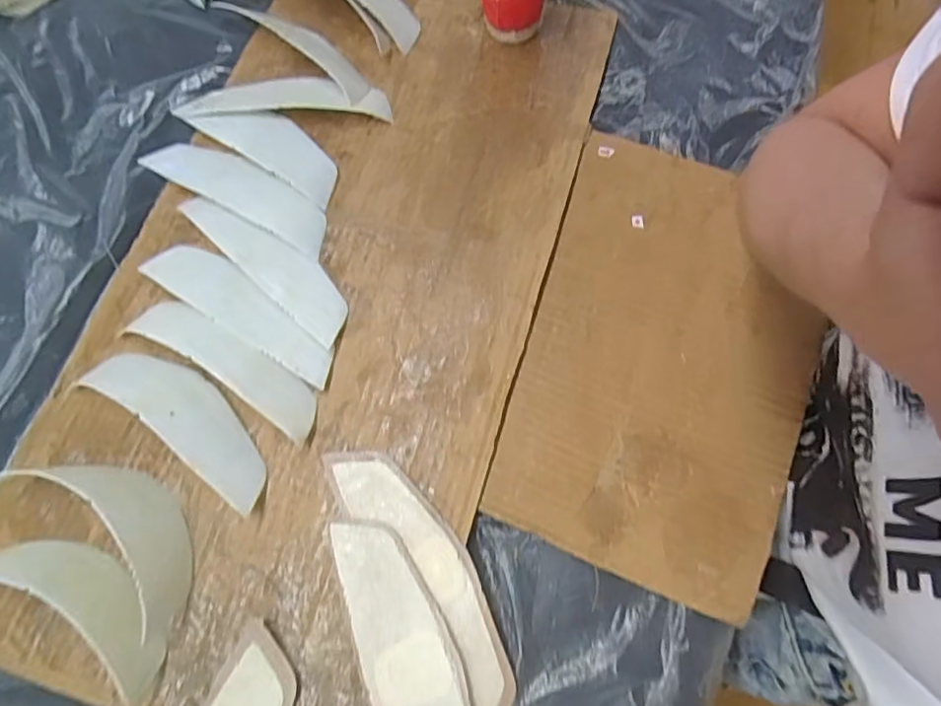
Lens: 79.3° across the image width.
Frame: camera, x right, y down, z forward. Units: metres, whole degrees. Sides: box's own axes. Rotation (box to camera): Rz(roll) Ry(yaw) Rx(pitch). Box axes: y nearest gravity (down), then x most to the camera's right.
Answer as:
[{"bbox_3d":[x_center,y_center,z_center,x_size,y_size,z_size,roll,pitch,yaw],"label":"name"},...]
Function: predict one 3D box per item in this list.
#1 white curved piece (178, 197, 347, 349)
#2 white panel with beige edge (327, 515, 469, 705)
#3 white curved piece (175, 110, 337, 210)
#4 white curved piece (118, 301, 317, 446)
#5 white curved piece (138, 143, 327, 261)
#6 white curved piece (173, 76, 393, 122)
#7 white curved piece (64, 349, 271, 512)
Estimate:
[{"bbox_3d":[-0.140,-0.066,0.392,0.152,0.009,0.038,41,77,15],"label":"white curved piece"},{"bbox_3d":[-0.033,0.171,0.306,0.050,0.007,0.171,-22,71,-5],"label":"white panel with beige edge"},{"bbox_3d":[-0.156,-0.162,0.432,0.142,0.012,0.042,33,75,13],"label":"white curved piece"},{"bbox_3d":[-0.154,0.005,0.358,0.137,0.028,0.034,29,74,12],"label":"white curved piece"},{"bbox_3d":[-0.171,-0.121,0.417,0.160,0.013,0.040,29,74,12],"label":"white curved piece"},{"bbox_3d":[-0.149,-0.204,0.446,0.173,0.017,0.037,3,70,4],"label":"white curved piece"},{"bbox_3d":[-0.175,0.039,0.347,0.129,0.033,0.046,30,74,13],"label":"white curved piece"}]

